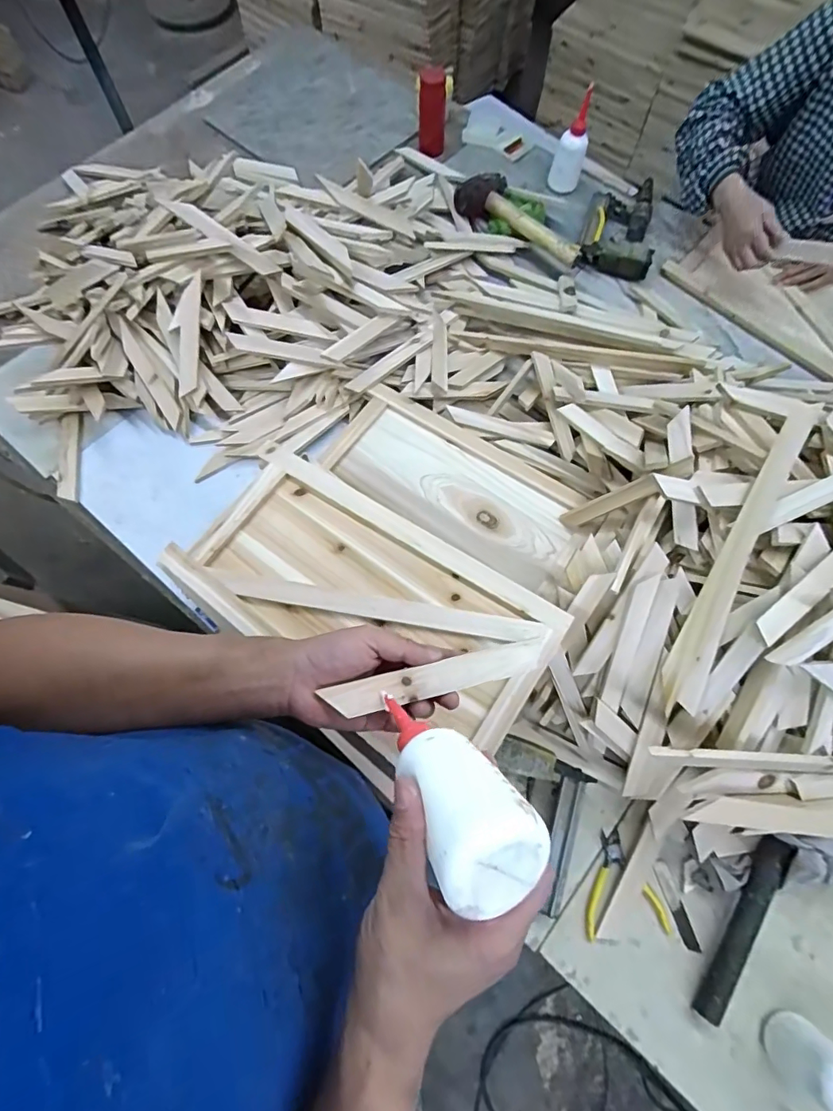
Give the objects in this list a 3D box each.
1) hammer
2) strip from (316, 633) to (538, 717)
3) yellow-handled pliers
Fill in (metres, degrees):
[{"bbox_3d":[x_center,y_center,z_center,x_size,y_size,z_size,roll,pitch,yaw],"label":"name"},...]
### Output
[{"bbox_3d":[0.204,-0.651,0.940,0.271,0.052,0.089,35,74,11],"label":"hammer"},{"bbox_3d":[0.020,0.103,0.407,0.182,0.011,0.027,-11,71,-11],"label":"strip"},{"bbox_3d":[0.262,0.418,0.612,0.104,0.016,0.115,-3,71,-2],"label":"yellow-handled pliers"}]

